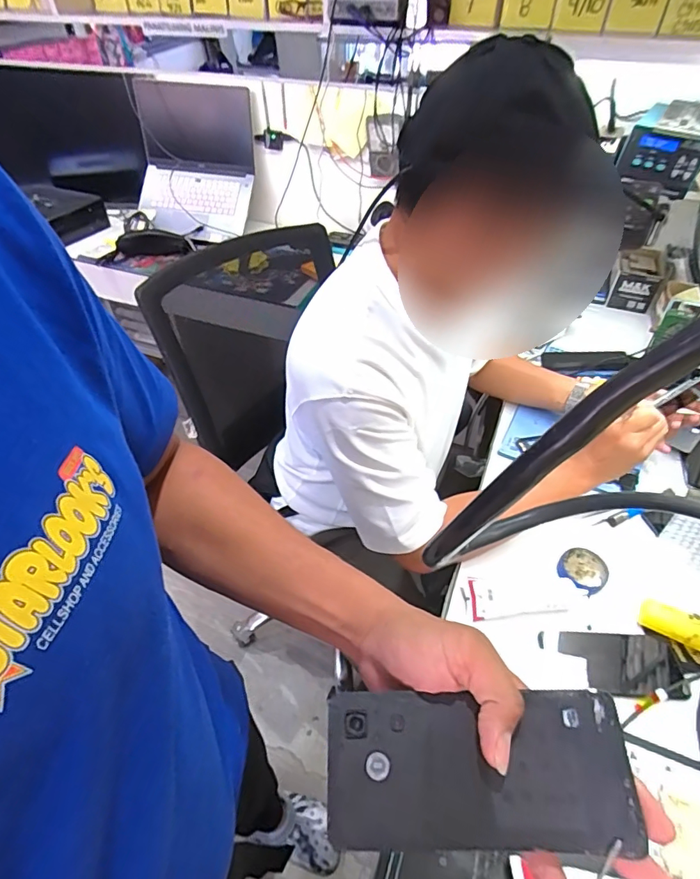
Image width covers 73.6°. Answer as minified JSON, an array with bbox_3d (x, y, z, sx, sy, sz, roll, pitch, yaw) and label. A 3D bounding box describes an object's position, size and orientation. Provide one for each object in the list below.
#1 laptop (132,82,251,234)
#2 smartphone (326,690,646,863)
[{"bbox_3d":[-0.457,-0.835,1.377,0.339,0.318,0.233,8,44,8],"label":"laptop"},{"bbox_3d":[0.066,0.180,0.256,0.156,0.010,0.070,-5,61,9],"label":"smartphone"}]

